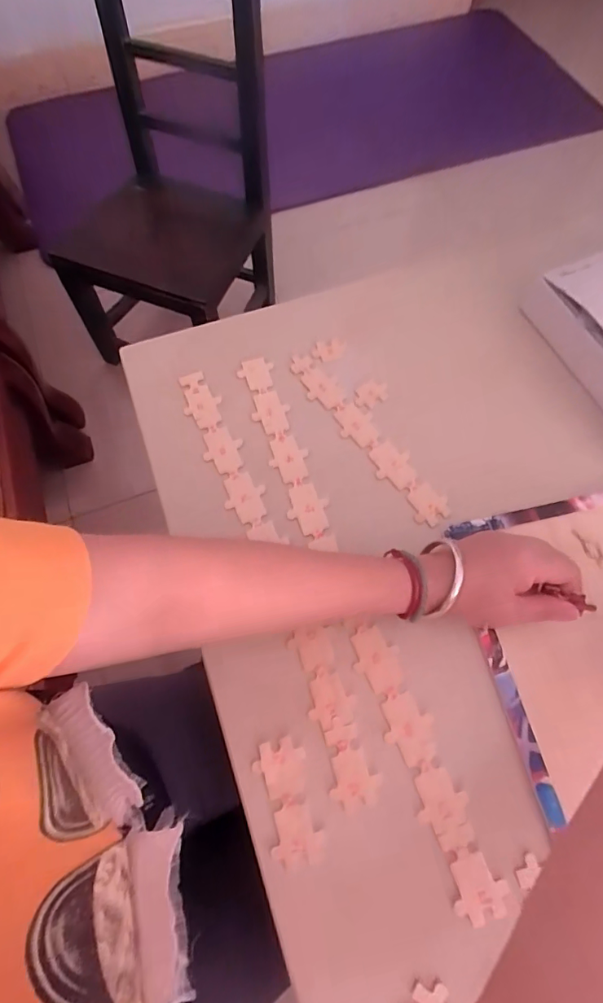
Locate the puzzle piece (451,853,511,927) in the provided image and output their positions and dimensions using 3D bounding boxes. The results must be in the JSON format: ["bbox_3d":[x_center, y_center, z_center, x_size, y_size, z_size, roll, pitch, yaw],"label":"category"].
[{"bbox_3d":[0.120,0.261,0.313,0.037,0.004,0.037,-14,67,-6],"label":"puzzle piece"}]

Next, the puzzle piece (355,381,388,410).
[{"bbox_3d":[0.070,-0.109,0.471,0.034,0.005,0.024,-28,69,-11],"label":"puzzle piece"}]

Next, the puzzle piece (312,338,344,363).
[{"bbox_3d":[0.028,-0.161,0.494,0.034,0.004,0.026,-10,67,-4],"label":"puzzle piece"}]

